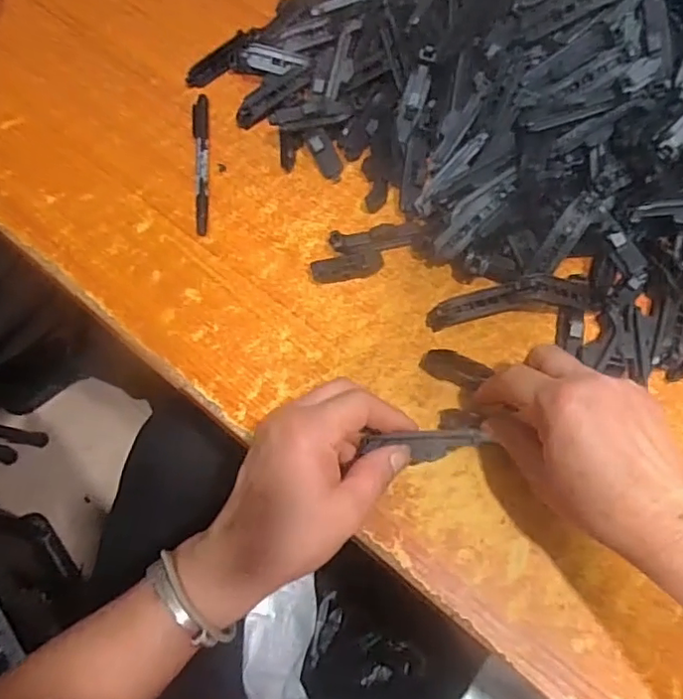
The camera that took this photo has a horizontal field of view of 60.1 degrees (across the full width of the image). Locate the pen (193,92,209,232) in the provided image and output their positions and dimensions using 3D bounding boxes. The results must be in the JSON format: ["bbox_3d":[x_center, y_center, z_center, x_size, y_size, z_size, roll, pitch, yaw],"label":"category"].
[{"bbox_3d":[-0.113,-0.151,0.471,0.014,0.011,0.137,-4,65,-4],"label":"pen"}]

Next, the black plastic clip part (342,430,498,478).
[{"bbox_3d":[0.051,0.057,0.349,0.071,0.009,0.017,-3,64,3],"label":"black plastic clip part"}]

